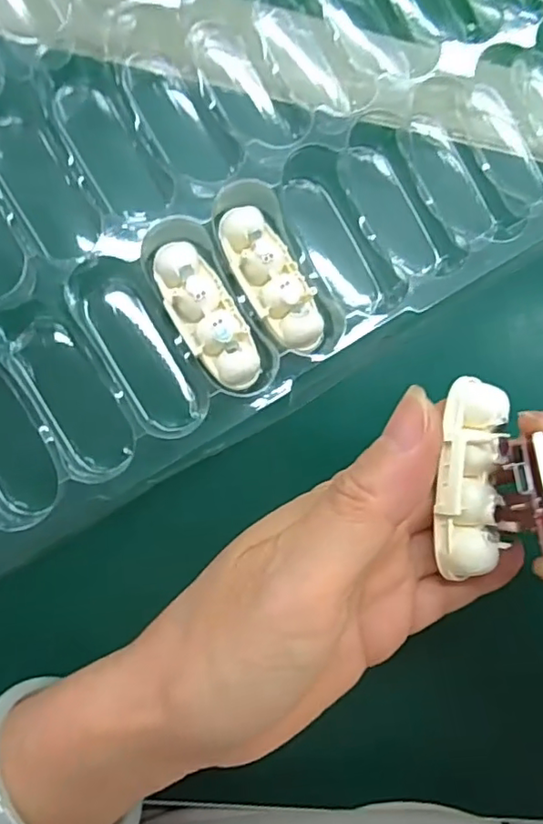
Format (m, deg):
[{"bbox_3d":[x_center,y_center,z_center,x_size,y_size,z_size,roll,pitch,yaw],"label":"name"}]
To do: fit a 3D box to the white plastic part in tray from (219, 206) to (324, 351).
[{"bbox_3d":[0.001,-0.054,0.241,0.024,0.018,0.062,-32,97,-6],"label":"white plastic part in tray"}]

